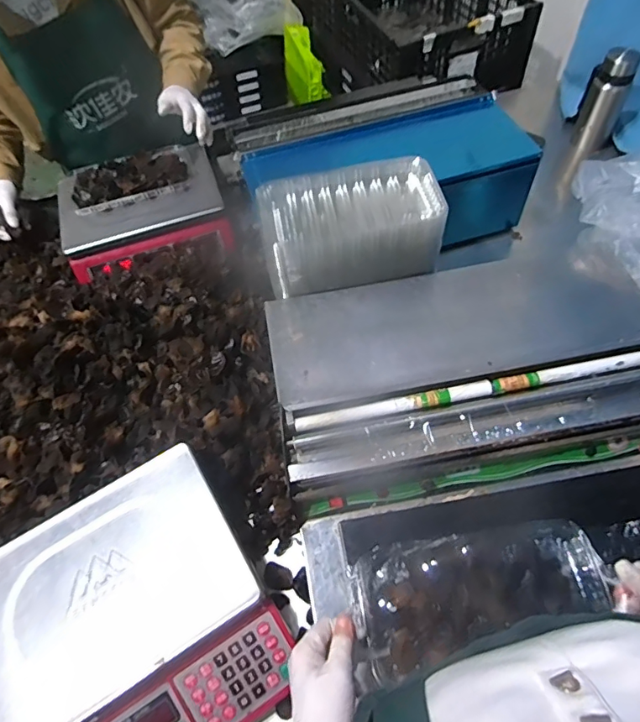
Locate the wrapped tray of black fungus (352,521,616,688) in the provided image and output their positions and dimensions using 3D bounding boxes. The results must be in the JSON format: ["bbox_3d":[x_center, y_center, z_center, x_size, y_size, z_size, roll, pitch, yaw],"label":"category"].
[{"bbox_3d":[0.161,0.222,0.491,0.249,0.044,0.099,-13,57,-5],"label":"wrapped tray of black fungus"}]

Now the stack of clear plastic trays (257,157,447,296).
[{"bbox_3d":[0.042,-0.187,0.678,0.238,0.088,0.148,-10,57,-2],"label":"stack of clear plastic trays"}]

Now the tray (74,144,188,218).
[{"bbox_3d":[-0.355,-0.345,0.906,0.218,0.047,0.102,-22,58,-10],"label":"tray"}]

